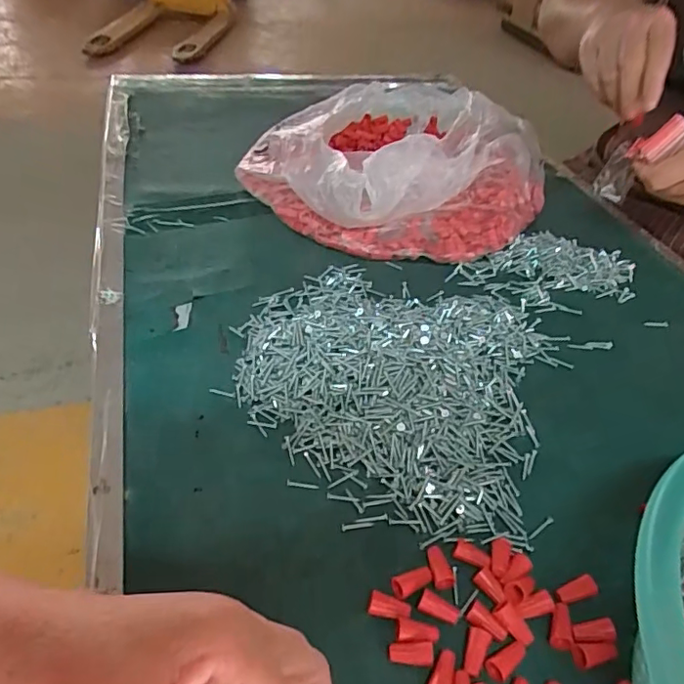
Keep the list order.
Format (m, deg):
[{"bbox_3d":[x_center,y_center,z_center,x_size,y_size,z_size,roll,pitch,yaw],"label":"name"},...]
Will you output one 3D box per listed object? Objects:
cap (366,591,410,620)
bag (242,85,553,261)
[{"bbox_3d":[0.026,0.146,0.303,0.023,0.007,0.011,14,42,9],"label":"cap"},{"bbox_3d":[0.080,-0.222,0.648,0.353,0.091,0.322,-22,49,-29],"label":"bag"}]

